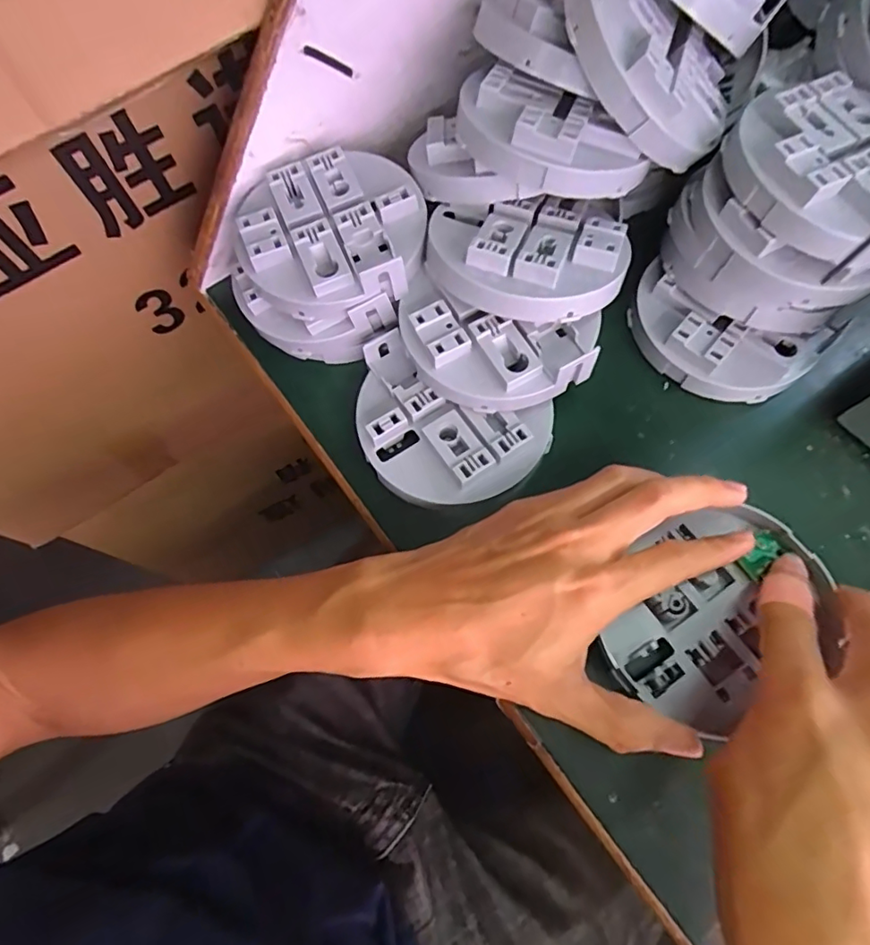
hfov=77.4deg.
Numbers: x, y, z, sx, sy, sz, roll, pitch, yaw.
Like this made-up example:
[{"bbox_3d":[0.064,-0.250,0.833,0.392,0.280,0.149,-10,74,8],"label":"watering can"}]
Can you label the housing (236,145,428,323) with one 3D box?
[{"bbox_3d":[-0.055,-0.129,0.290,0.096,0.025,0.093,-1,69,2],"label":"housing"}]

